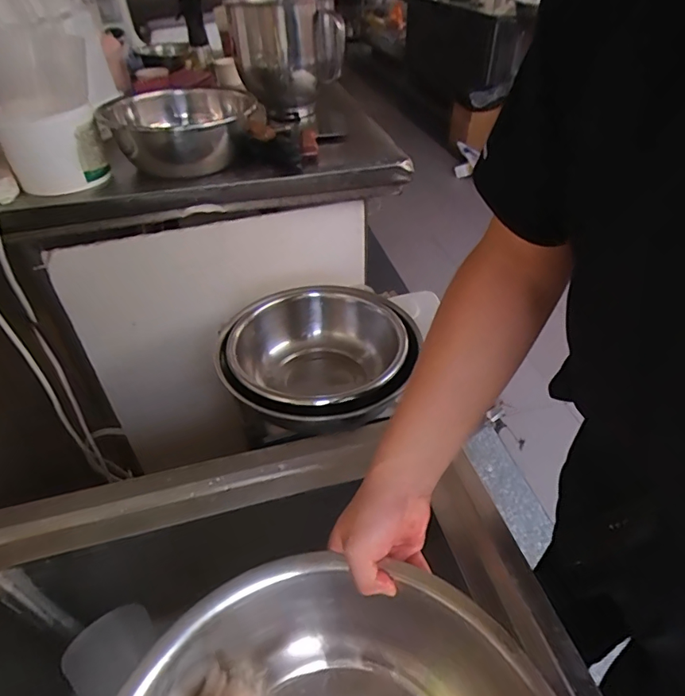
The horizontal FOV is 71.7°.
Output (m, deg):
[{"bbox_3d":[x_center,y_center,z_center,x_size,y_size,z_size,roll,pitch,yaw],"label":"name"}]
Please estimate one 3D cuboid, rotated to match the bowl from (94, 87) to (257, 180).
[{"bbox_3d":[-0.282,-0.387,0.841,0.246,0.090,0.258,-6,42,-6],"label":"bowl"}]

